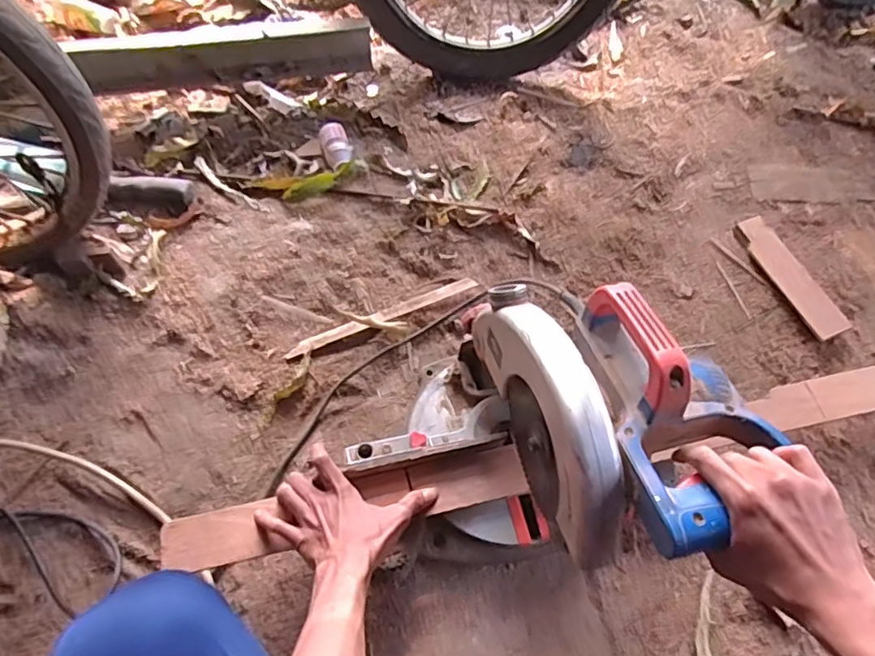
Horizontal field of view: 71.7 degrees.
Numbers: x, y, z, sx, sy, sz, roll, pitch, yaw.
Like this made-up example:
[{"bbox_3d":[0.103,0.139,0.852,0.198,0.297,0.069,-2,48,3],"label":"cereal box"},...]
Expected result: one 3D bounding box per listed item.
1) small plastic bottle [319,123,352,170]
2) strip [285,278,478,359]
[{"bbox_3d":[-0.155,-0.280,0.918,0.041,0.032,0.091,-13,66,-9],"label":"small plastic bottle"},{"bbox_3d":[-0.070,-0.016,0.799,0.264,0.004,0.020,-22,60,-14],"label":"strip"}]

